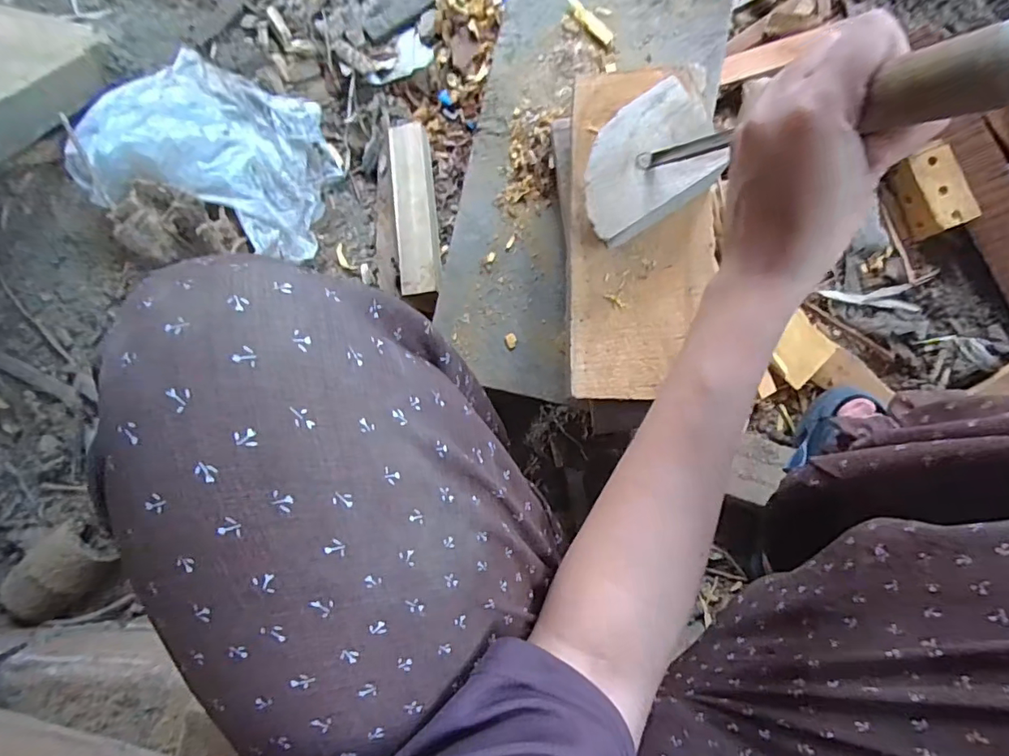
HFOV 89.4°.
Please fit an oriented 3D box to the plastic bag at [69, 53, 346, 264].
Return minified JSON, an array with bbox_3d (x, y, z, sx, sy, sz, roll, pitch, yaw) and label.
[{"bbox_3d":[-0.338,-0.272,0.596,0.255,0.092,0.224,14,88,1],"label":"plastic bag"}]

